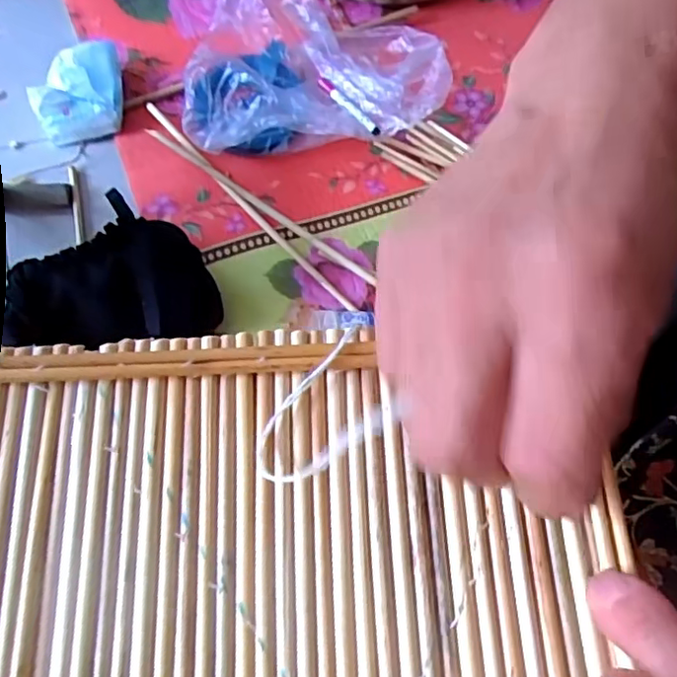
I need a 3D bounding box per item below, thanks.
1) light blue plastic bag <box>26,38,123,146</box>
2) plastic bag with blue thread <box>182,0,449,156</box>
[{"bbox_3d":[-0.338,-0.331,0.800,0.105,0.060,0.135,-8,65,-5],"label":"light blue plastic bag"},{"bbox_3d":[-0.036,-0.343,0.780,0.324,0.138,0.182,-12,65,-6],"label":"plastic bag with blue thread"}]

